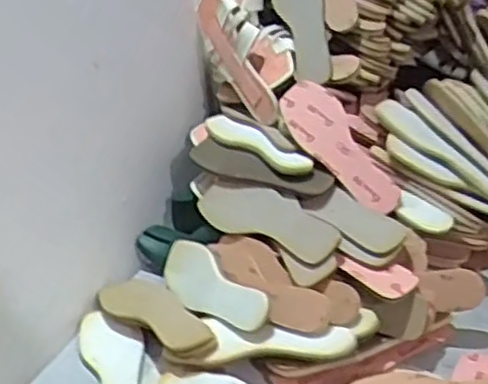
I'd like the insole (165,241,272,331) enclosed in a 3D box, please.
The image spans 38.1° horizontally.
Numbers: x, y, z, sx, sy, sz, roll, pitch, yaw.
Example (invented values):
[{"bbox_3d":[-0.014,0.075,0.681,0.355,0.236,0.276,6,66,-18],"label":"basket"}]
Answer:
[{"bbox_3d":[-0.049,0.129,0.962,0.078,0.013,0.259,-58,35,0],"label":"insole"}]

